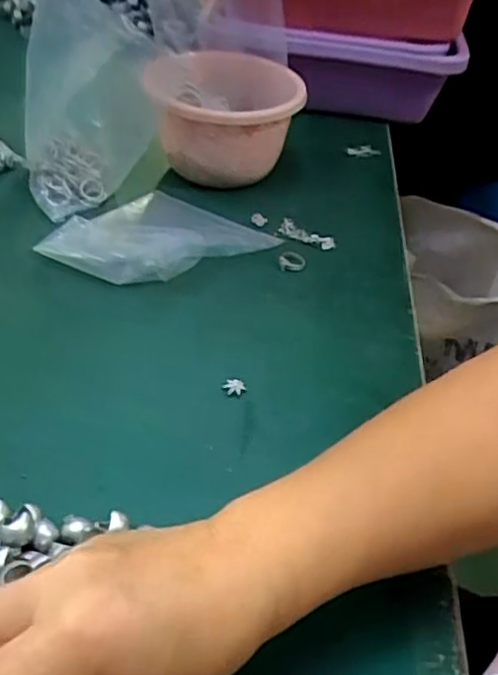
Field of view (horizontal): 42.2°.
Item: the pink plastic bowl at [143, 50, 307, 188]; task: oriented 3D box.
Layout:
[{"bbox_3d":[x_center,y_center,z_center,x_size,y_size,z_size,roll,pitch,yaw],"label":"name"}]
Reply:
[{"bbox_3d":[-0.022,-0.199,0.605,0.133,0.093,0.141,4,41,-2],"label":"pink plastic bowl"}]

